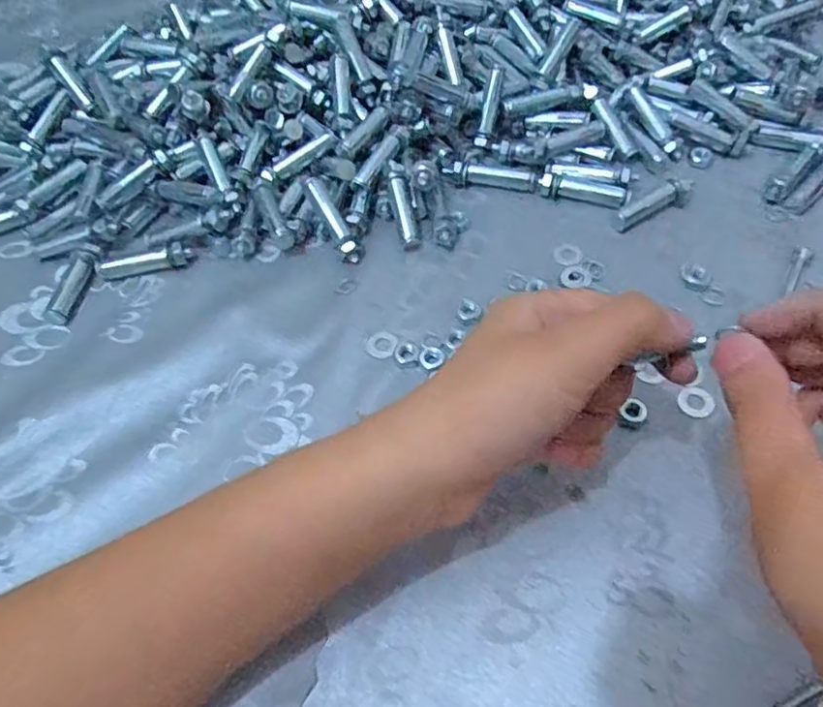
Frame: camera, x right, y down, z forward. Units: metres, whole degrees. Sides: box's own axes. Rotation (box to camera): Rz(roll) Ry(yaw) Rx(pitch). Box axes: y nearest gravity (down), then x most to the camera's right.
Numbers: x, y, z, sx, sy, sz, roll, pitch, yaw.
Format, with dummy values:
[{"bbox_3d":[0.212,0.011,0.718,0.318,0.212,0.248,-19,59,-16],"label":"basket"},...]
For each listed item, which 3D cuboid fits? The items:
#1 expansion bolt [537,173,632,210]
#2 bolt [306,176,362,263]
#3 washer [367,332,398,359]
[{"bbox_3d":[0.104,-0.098,0.378,0.052,0.009,0.014,15,59,14],"label":"expansion bolt"},{"bbox_3d":[-0.044,-0.077,0.364,0.010,0.008,0.055,-29,86,-14],"label":"bolt"},{"bbox_3d":[-0.016,-0.005,0.330,0.016,0.004,0.015,-2,57,3],"label":"washer"}]

